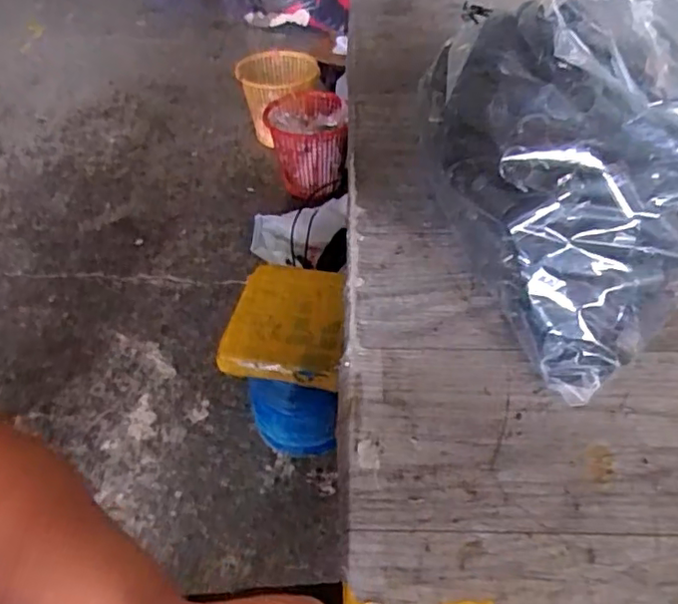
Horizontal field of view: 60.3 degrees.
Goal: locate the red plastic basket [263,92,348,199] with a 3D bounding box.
[{"bbox_3d":[-0.099,-0.495,1.799,0.241,0.241,0.325,-3,45,-3],"label":"red plastic basket"}]

